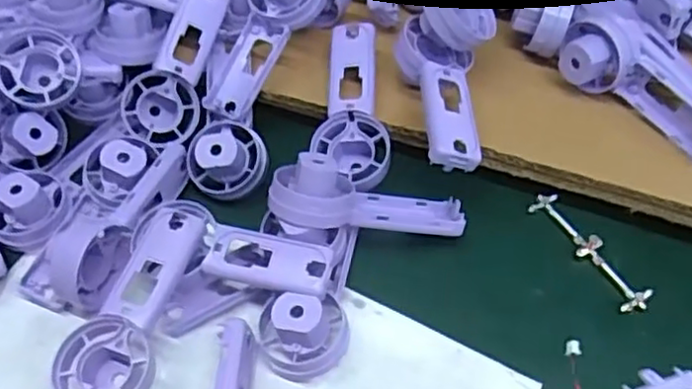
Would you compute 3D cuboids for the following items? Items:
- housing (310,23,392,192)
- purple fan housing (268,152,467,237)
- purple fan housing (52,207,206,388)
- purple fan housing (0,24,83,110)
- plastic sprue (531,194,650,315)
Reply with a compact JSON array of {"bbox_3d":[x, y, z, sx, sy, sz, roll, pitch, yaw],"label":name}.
[{"bbox_3d":[0.003,-0.046,0.361,0.038,0.022,0.093,-1,74,1],"label":"housing"},{"bbox_3d":[0.011,0.004,0.325,0.092,0.021,0.031,11,55,-15],"label":"purple fan housing"},{"bbox_3d":[-0.089,0.051,0.300,0.038,0.024,0.095,18,71,13],"label":"purple fan housing"},{"bbox_3d":[-0.182,-0.068,0.340,0.091,0.023,0.040,12,53,-23],"label":"purple fan housing"},{"bbox_3d":[0.118,0.025,0.333,0.015,0.005,0.072,-28,60,-15],"label":"plastic sprue"}]

